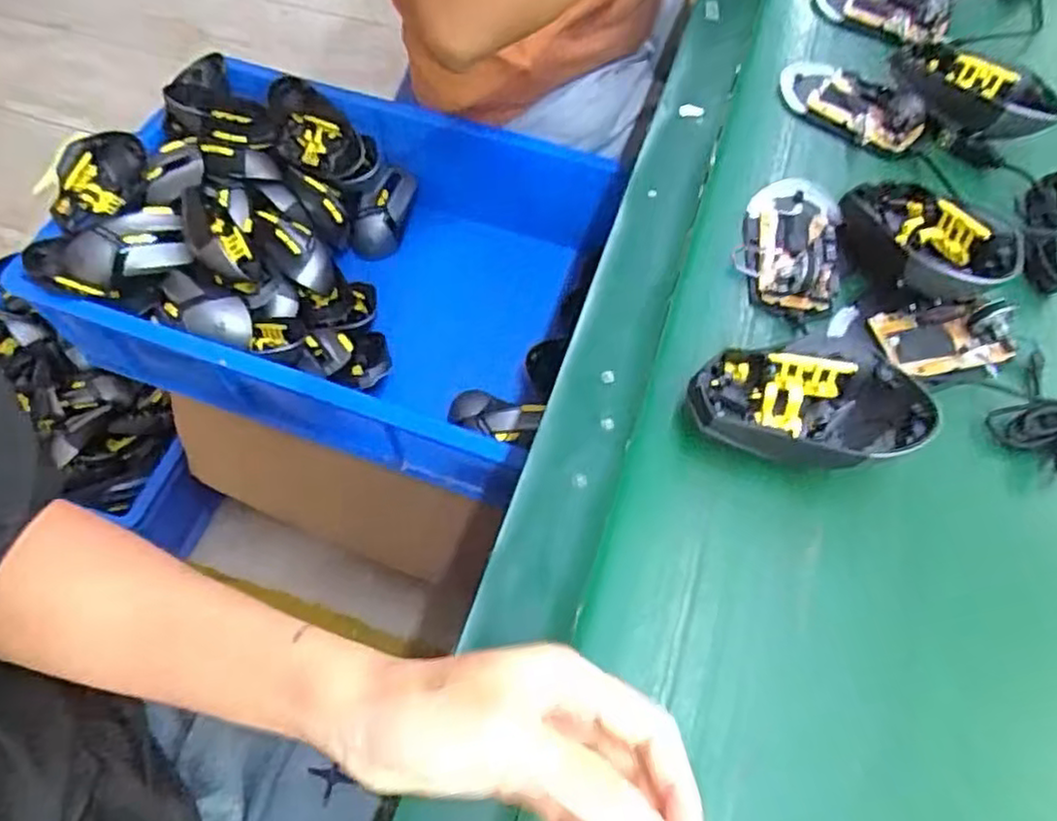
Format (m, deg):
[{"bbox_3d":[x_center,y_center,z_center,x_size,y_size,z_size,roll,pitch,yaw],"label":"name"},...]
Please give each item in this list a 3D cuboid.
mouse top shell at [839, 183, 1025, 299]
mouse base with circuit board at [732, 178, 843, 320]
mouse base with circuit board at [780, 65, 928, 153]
[{"bbox_3d":[0.246,-0.106,0.426,0.067,0.046,0.110,-17,63,-9],"label":"mouse top shell"},{"bbox_3d":[0.172,-0.114,0.445,0.062,0.026,0.115,15,63,8],"label":"mouse base with circuit board"},{"bbox_3d":[0.238,-0.232,0.509,0.057,0.027,0.110,-37,69,-19],"label":"mouse base with circuit board"}]

